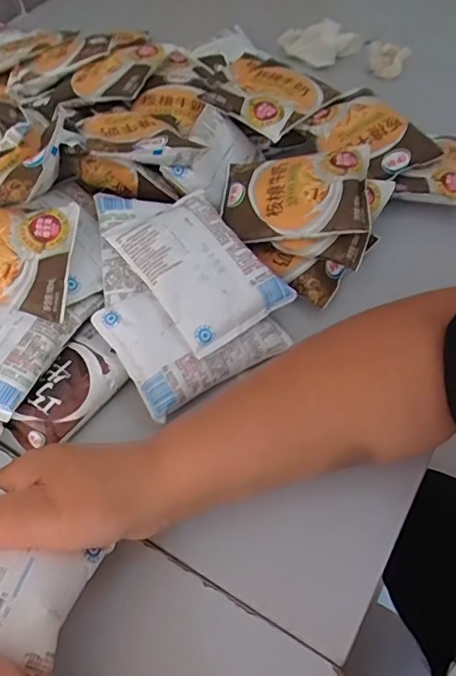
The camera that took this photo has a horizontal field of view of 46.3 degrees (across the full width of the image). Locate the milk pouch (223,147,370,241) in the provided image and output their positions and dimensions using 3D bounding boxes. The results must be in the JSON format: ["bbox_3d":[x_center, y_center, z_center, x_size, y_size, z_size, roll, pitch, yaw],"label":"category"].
[{"bbox_3d":[0.055,-0.126,0.458,0.124,0.016,0.092,-2,62,19],"label":"milk pouch"}]

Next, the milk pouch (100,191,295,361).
[{"bbox_3d":[-0.033,-0.069,0.427,0.092,0.024,0.158,-34,77,-19],"label":"milk pouch"}]

